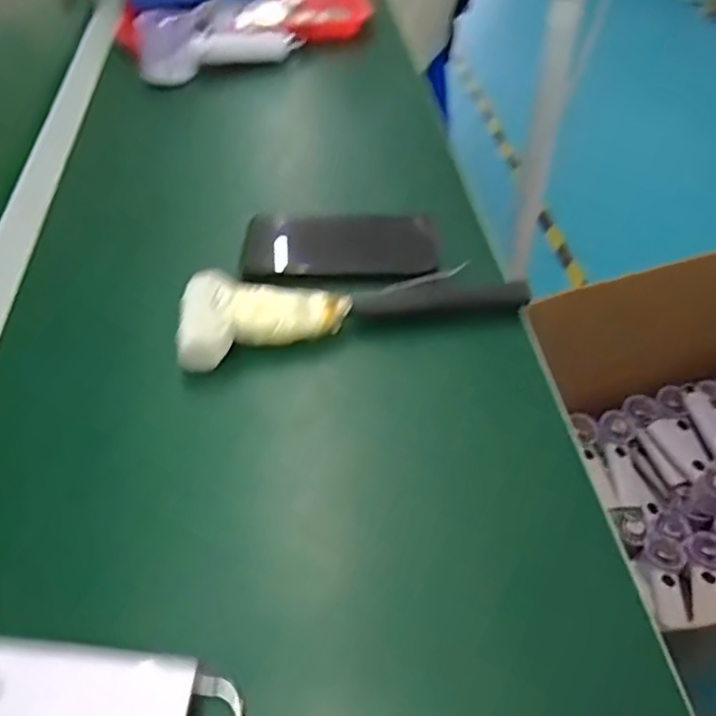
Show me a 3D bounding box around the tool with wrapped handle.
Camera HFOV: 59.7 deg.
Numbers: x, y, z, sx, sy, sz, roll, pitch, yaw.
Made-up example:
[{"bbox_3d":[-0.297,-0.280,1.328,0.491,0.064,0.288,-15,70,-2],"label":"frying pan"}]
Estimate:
[{"bbox_3d":[-0.004,-0.048,0.456,0.249,0.036,0.066,-13,48,-7],"label":"tool with wrapped handle"}]

